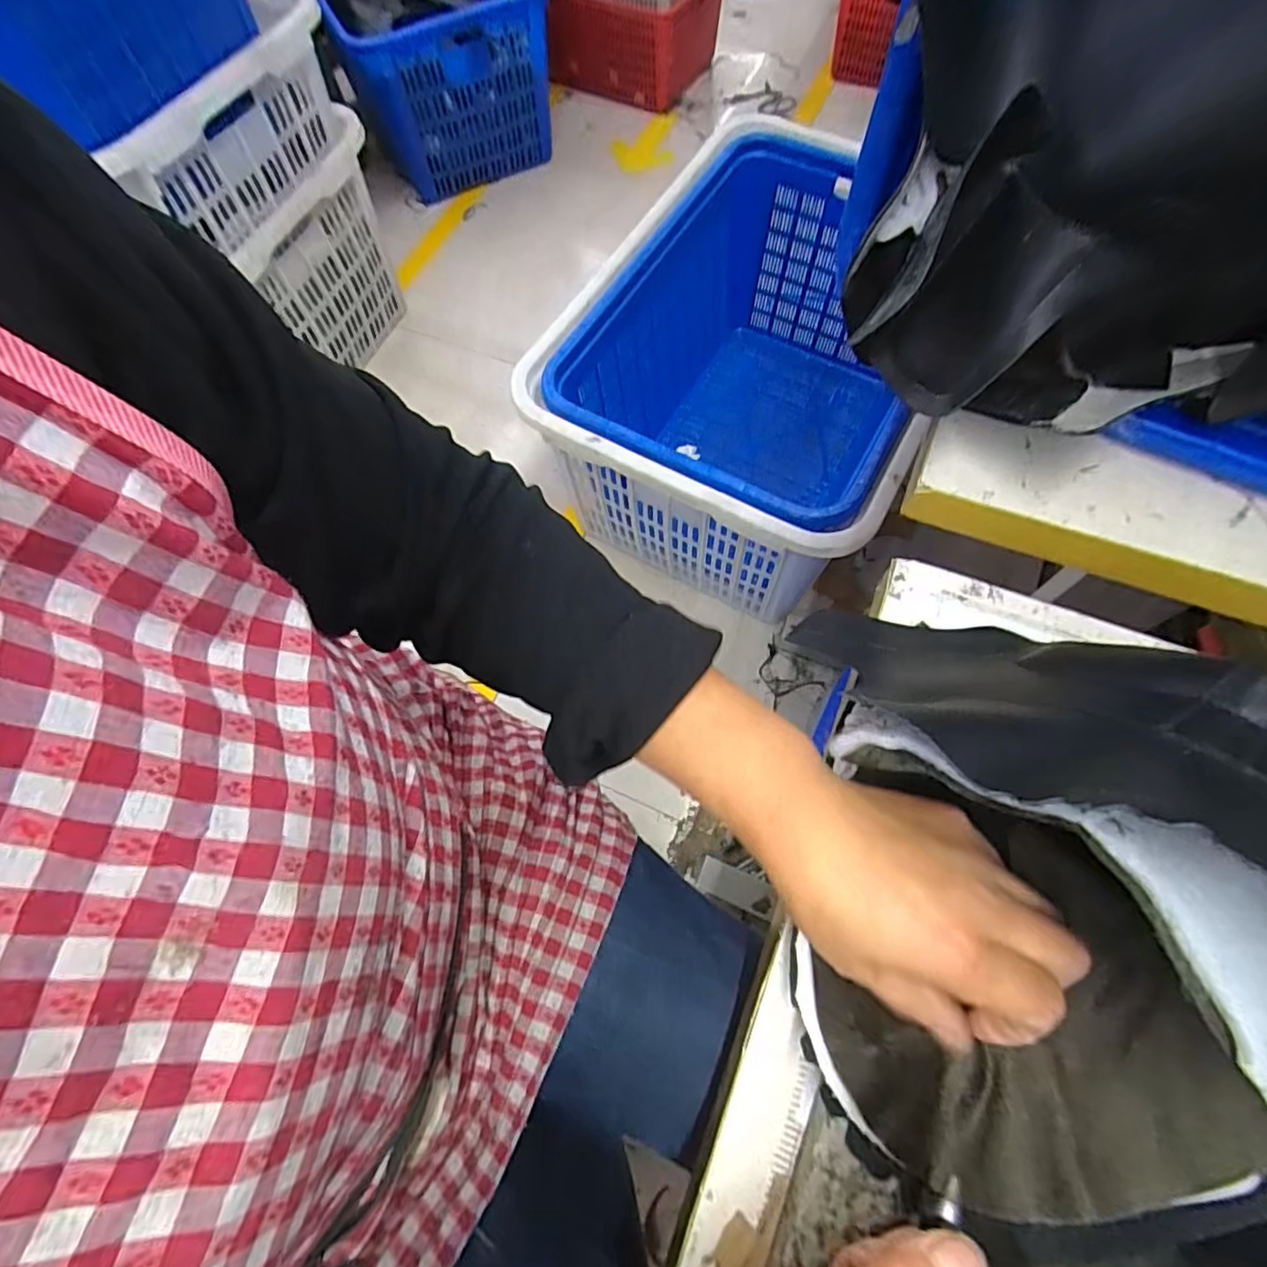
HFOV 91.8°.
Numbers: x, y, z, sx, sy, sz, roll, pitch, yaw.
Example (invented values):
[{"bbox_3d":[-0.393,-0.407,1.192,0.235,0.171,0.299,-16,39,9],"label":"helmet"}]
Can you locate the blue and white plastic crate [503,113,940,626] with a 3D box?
[{"bbox_3d":[0.237,-0.471,1.159,0.537,0.443,0.818,25,71,12],"label":"blue and white plastic crate"}]

